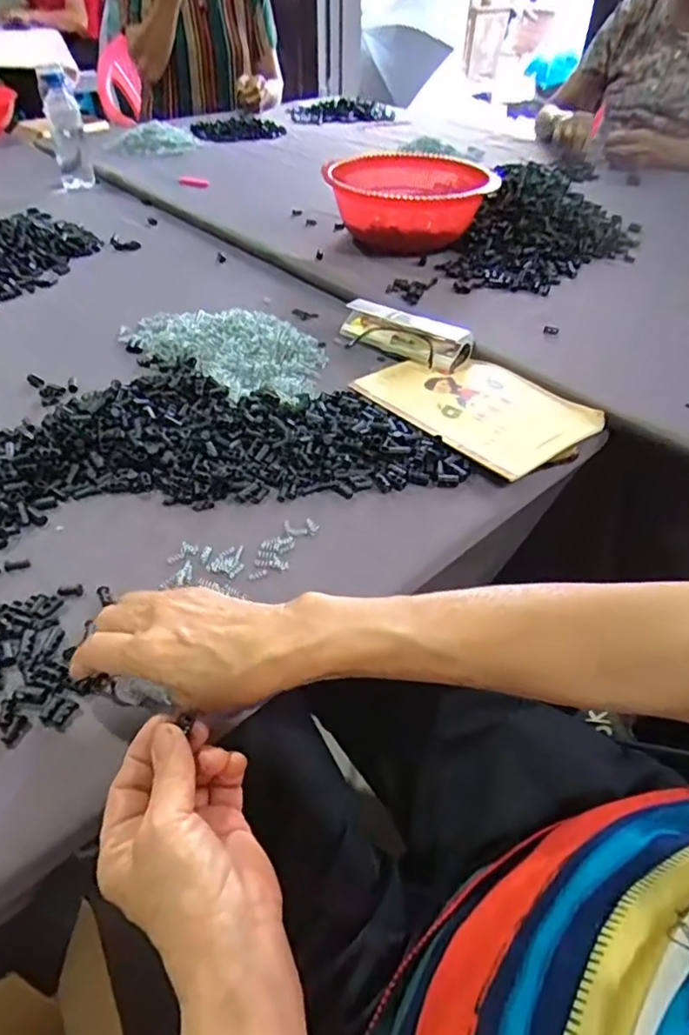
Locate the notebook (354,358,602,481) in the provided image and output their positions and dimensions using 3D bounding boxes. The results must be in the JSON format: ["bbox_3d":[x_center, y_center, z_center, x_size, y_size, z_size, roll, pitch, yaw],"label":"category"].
[{"bbox_3d":[0.127,-0.116,0.589,0.138,0.008,0.204,-33,52,-29],"label":"notebook"}]

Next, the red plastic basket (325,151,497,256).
[{"bbox_3d":[0.094,-0.452,0.877,0.228,0.094,0.237,0,44,0],"label":"red plastic basket"}]

